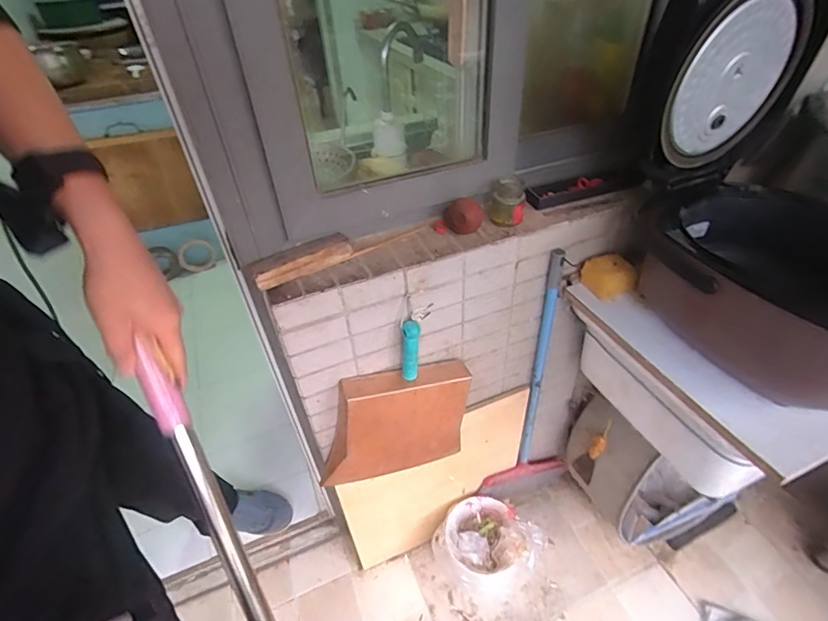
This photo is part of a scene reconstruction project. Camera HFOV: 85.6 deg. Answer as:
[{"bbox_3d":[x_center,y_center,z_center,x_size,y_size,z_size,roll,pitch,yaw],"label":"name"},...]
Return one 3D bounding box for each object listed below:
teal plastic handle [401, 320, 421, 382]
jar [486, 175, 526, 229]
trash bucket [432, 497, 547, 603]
[{"bbox_3d":[-0.005,0.068,0.731,0.032,0.112,0.029,-2,41,2],"label":"teal plastic handle"},{"bbox_3d":[0.148,-0.175,0.718,0.059,0.063,0.051,4,42,10],"label":"jar"},{"bbox_3d":[0.176,0.605,1.116,0.235,0.205,0.204,27,50,31],"label":"trash bucket"}]

